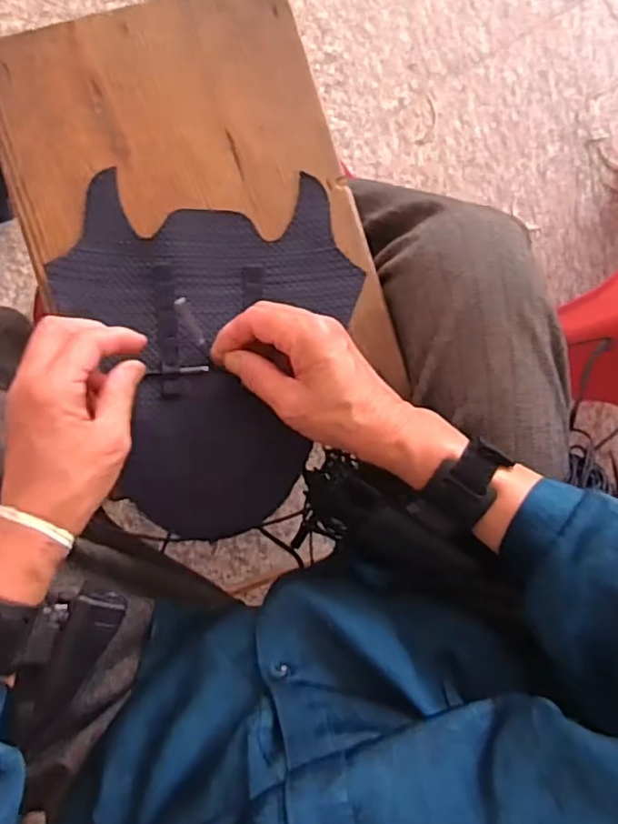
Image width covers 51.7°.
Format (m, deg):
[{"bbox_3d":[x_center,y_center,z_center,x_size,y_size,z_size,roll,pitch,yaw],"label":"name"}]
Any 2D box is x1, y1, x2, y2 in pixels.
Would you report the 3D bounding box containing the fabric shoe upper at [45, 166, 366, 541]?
[{"bbox_3d":[-0.071,-0.039,0.447,0.201,0.014,0.244,0,89,-6],"label":"fabric shoe upper"}]

